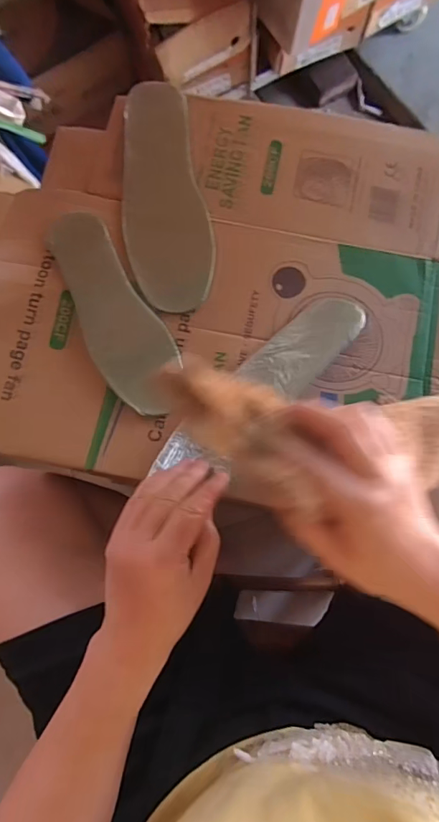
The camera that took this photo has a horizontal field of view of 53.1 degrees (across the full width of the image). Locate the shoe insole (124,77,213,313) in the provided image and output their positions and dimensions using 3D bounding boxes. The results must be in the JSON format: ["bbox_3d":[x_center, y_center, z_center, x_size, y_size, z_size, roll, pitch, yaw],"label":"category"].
[{"bbox_3d":[-0.058,-0.223,0.450,0.083,0.004,0.250,-9,82,-6],"label":"shoe insole"}]

